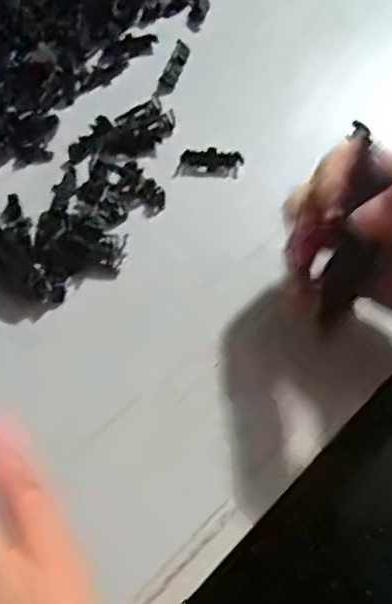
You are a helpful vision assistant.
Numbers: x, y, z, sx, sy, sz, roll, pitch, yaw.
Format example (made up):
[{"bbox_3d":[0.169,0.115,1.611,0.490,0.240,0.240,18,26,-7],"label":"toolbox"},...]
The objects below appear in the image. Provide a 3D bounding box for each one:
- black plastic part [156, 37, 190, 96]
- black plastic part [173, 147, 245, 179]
[{"bbox_3d":[-0.014,-0.147,0.386,0.011,0.007,0.037,16,66,9],"label":"black plastic part"},{"bbox_3d":[0.008,-0.080,0.357,0.037,0.012,0.012,4,64,3],"label":"black plastic part"}]

